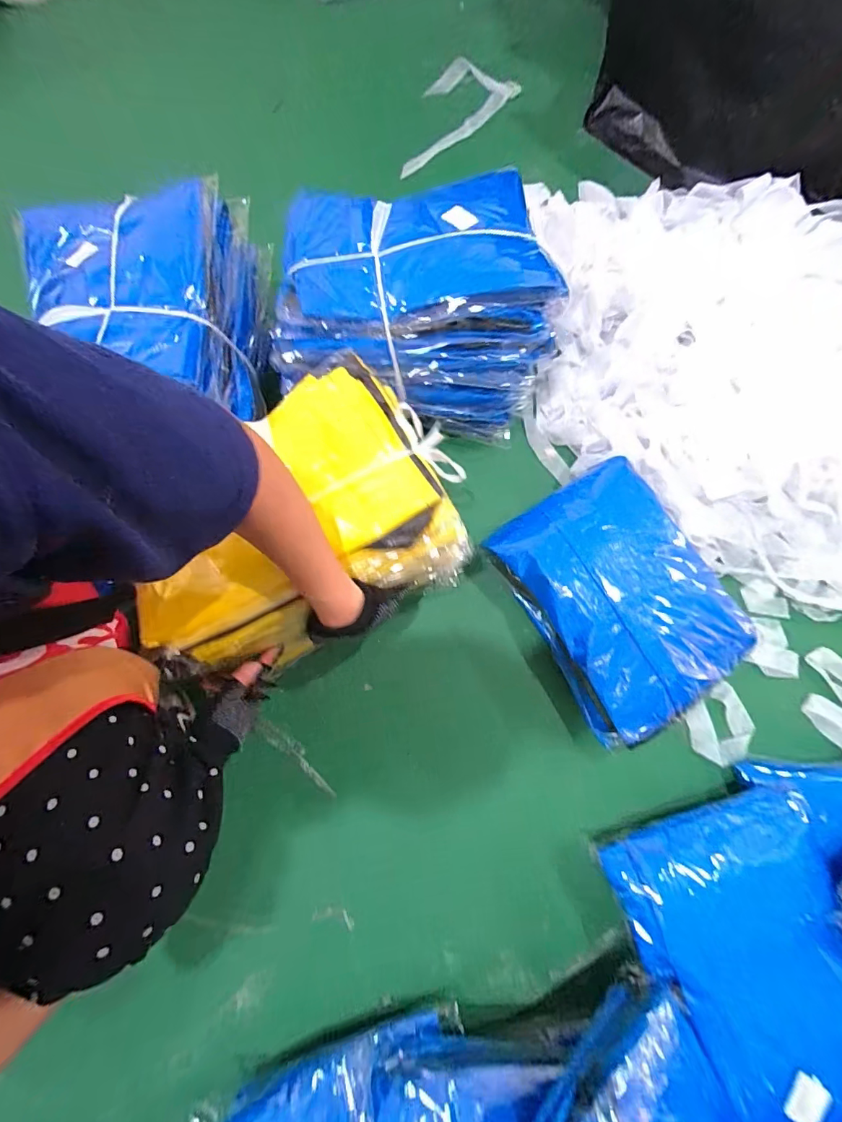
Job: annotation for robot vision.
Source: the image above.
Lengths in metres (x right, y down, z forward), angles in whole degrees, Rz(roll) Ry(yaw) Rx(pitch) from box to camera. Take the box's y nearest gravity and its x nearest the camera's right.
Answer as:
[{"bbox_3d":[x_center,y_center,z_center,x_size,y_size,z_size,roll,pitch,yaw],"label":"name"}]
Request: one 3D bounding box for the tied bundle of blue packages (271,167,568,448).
[{"bbox_3d":[-0.007,-0.340,0.628,0.330,0.181,0.247,0,75,1],"label":"tied bundle of blue packages"}]

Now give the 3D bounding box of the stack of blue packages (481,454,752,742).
[{"bbox_3d":[0.266,0.043,0.609,0.239,0.089,0.315,-30,76,-7],"label":"stack of blue packages"}]

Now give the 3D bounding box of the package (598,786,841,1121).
[{"bbox_3d":[0.358,0.436,0.463,0.241,0.043,0.319,-16,75,-4],"label":"package"}]

